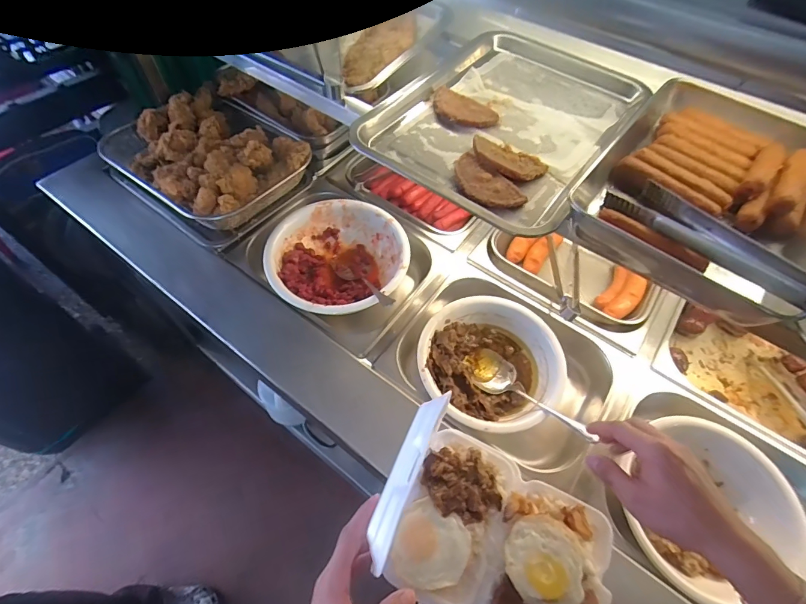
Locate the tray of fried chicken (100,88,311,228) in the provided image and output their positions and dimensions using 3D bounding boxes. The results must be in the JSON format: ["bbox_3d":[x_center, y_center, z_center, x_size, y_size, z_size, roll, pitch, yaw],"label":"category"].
[{"bbox_3d":[-0.364,-0.284,0.773,0.326,0.085,0.280,38,64,20],"label":"tray of fried chicken"}]

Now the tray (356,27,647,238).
[{"bbox_3d":[0.121,-0.228,0.494,0.254,0.030,0.325,31,62,17],"label":"tray"}]

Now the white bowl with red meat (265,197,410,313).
[{"bbox_3d":[-0.118,-0.073,0.735,0.239,0.072,0.235,1,58,-1],"label":"white bowl with red meat"}]

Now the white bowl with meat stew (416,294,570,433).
[{"bbox_3d":[0.138,0.099,0.640,0.219,0.077,0.209,-12,59,-9],"label":"white bowl with meat stew"}]

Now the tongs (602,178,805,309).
[{"bbox_3d":[0.277,-0.048,0.359,0.055,0.028,0.211,-19,44,-13],"label":"tongs"}]

